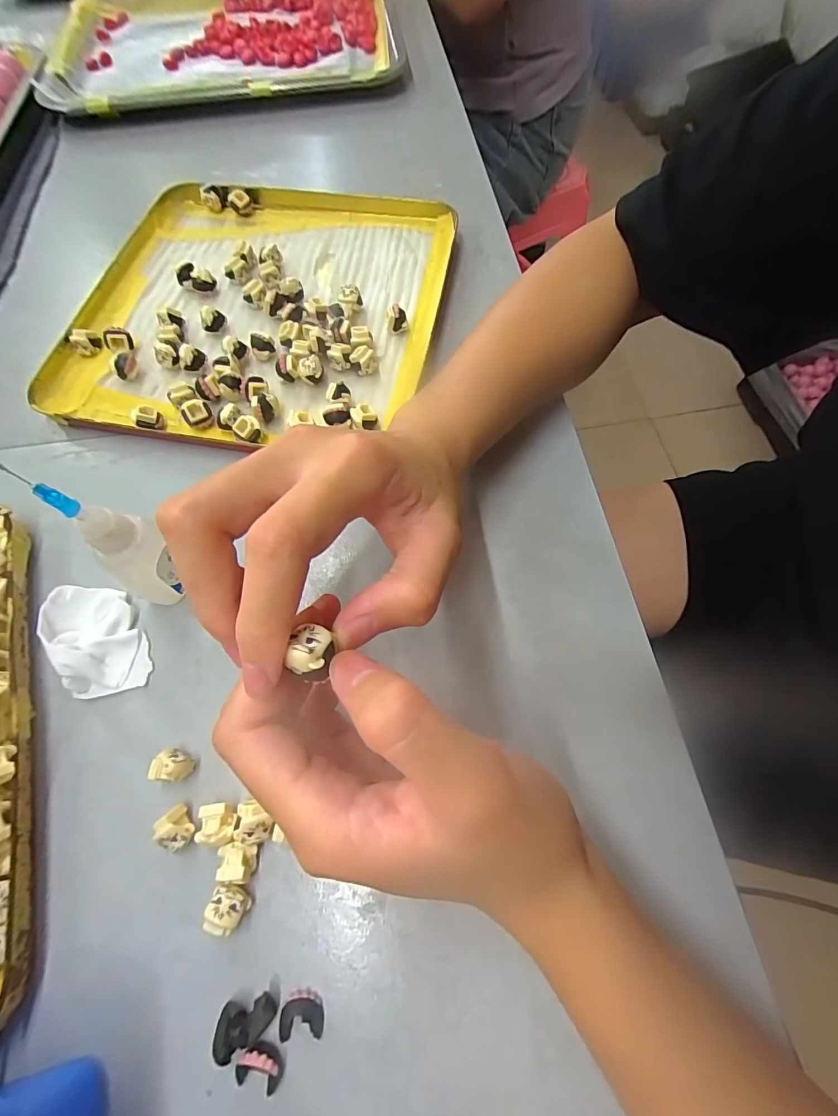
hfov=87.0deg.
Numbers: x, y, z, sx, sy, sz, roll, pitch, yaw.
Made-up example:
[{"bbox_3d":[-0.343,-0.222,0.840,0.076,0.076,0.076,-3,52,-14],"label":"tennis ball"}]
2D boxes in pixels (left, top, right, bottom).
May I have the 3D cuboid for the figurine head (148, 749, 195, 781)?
[{"bbox_3d":[-0.109,0.092,0.196,0.016,0.014,0.012,1,67,0],"label":"figurine head"}]

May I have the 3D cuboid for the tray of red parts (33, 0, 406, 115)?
[{"bbox_3d":[-0.206,-0.547,0.461,0.354,0.023,0.256,-10,67,-2],"label":"tray of red parts"}]

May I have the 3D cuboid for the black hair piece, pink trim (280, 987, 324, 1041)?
[{"bbox_3d":[-0.044,0.170,0.163,0.016,0.005,0.014,-3,67,-2],"label":"black hair piece, pink trim"}]

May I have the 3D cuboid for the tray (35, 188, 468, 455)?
[{"bbox_3d":[-0.107,-0.179,0.307,0.234,0.015,0.229,11,67,4],"label":"tray"}]

